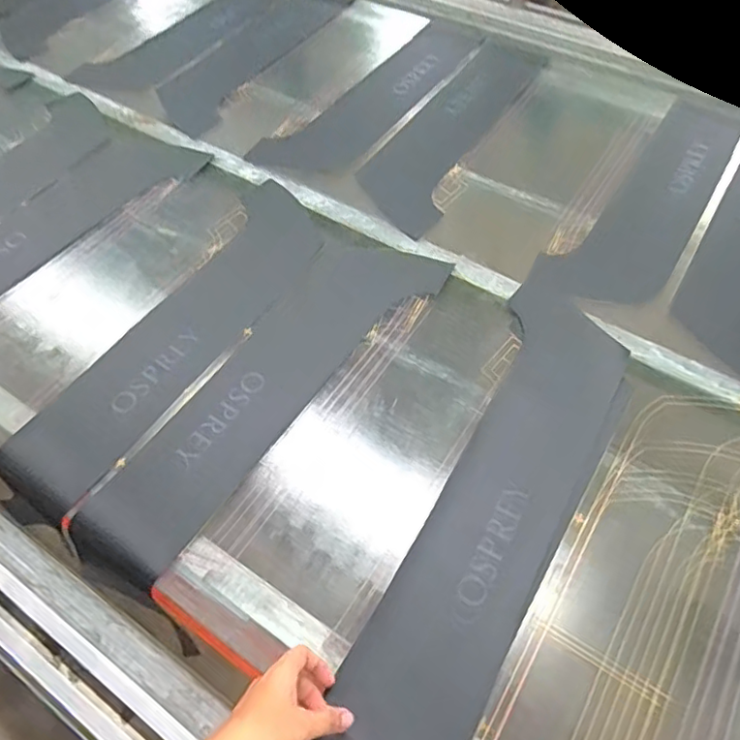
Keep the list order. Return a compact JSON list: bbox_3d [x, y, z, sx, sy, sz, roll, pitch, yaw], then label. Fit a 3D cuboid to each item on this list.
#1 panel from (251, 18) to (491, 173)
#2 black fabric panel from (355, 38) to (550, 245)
[{"bbox_3d":[0.009,-0.524,1.125,0.173,0.014,0.543,30,64,22],"label":"panel"},{"bbox_3d":[0.160,-0.445,1.061,0.166,0.008,0.531,28,64,21],"label":"black fabric panel"}]

